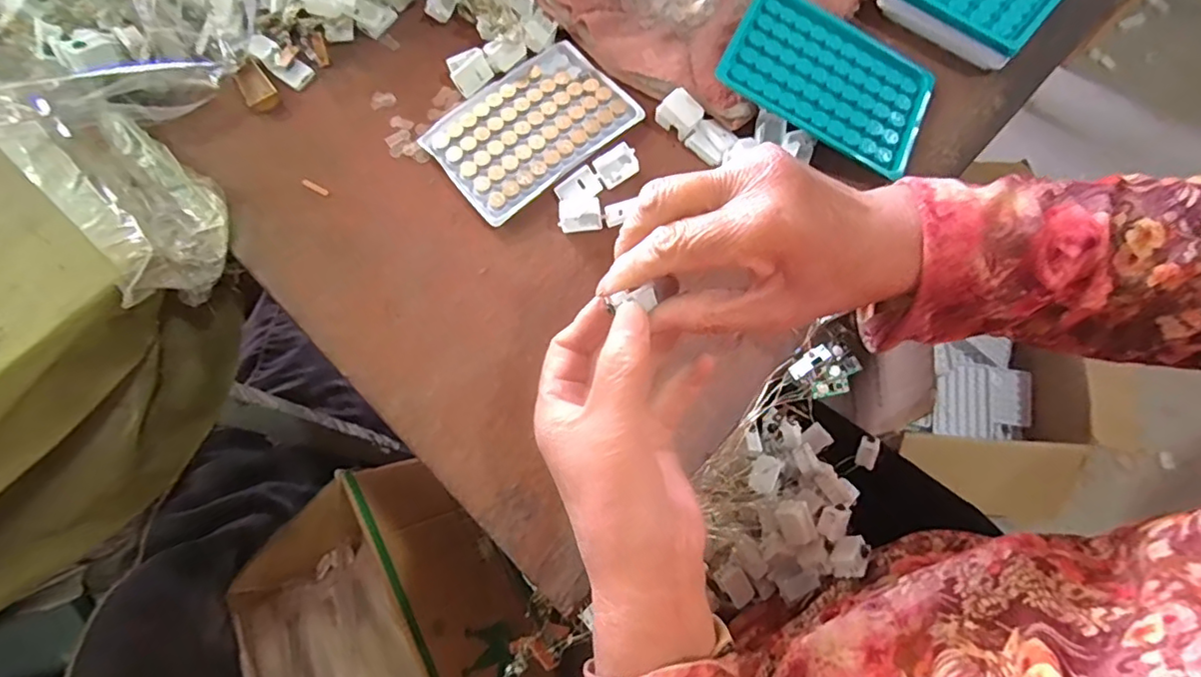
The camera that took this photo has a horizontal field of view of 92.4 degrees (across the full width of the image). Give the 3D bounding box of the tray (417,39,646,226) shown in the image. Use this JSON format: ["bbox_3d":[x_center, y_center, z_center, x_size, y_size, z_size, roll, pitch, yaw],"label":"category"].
[{"bbox_3d":[-0.048,-0.145,0.391,0.128,0.007,0.092,-38,74,-9],"label":"tray"}]

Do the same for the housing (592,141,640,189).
[{"bbox_3d":[0.010,-0.113,0.375,0.027,0.006,0.021,-30,73,-6],"label":"housing"}]

